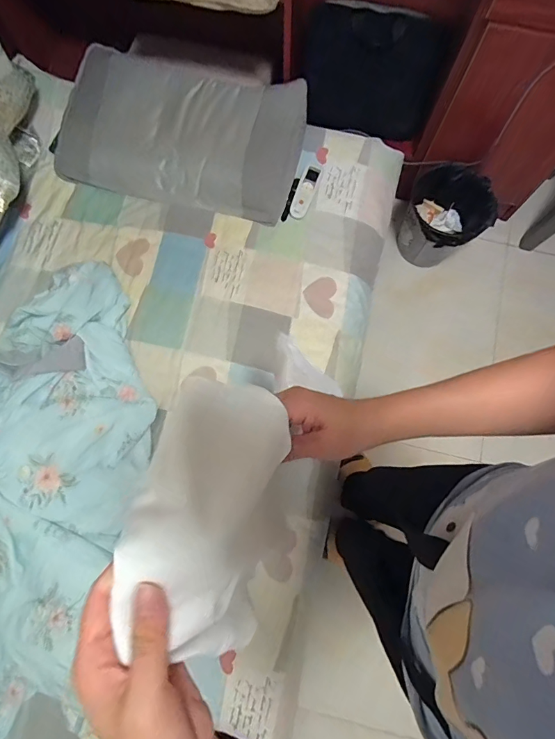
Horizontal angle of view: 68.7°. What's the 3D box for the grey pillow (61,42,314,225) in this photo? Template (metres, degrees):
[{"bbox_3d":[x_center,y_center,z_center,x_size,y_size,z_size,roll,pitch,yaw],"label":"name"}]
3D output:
[{"bbox_3d":[-0.290,-0.709,1.201,0.702,0.135,0.403,14,77,4],"label":"grey pillow"}]

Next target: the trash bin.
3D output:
[{"bbox_3d":[0.549,-0.475,1.357,0.269,0.249,0.297,15,77,4],"label":"trash bin"}]

